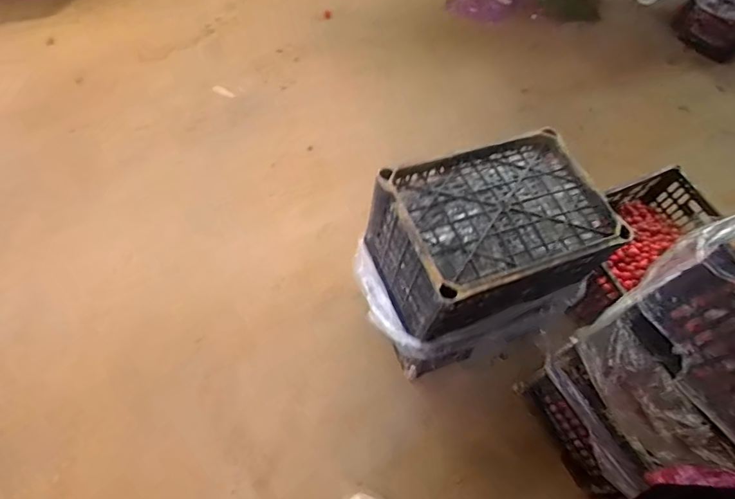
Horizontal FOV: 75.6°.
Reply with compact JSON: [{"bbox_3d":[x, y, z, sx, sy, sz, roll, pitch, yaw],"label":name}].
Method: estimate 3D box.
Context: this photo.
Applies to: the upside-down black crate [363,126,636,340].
[{"bbox_3d":[0.267,-0.037,1.092,0.443,0.264,0.325,-17,63,-15],"label":"upside-down black crate"}]

